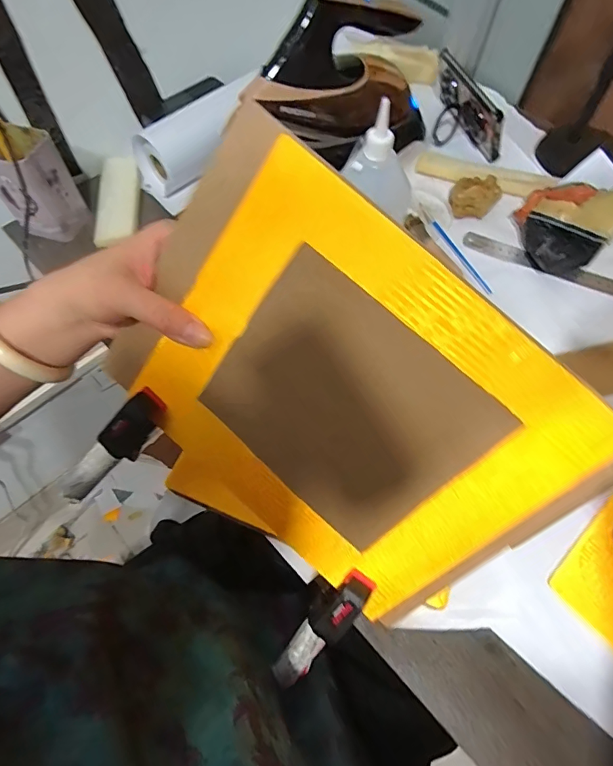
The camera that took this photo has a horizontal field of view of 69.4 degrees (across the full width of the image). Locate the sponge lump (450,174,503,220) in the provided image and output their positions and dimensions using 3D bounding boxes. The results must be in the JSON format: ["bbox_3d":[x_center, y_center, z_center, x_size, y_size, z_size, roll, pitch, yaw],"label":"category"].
[{"bbox_3d":[0.212,-0.235,0.563,0.062,0.043,0.034,-6,64,-2],"label":"sponge lump"}]

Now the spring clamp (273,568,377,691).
[{"bbox_3d":[0.009,0.173,0.310,0.025,0.105,0.024,41,26,18],"label":"spring clamp"}]

